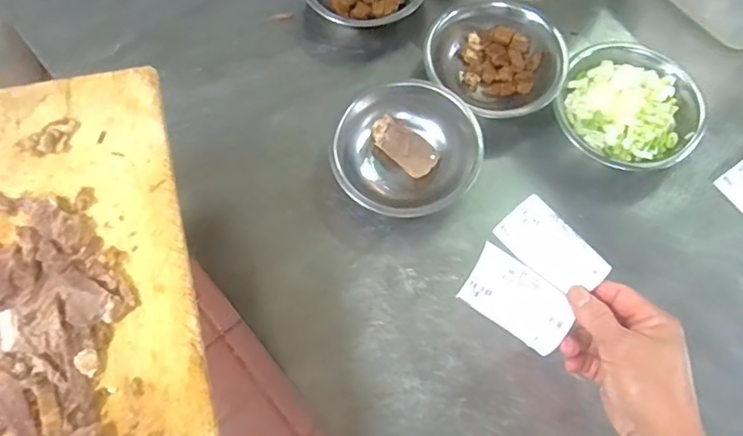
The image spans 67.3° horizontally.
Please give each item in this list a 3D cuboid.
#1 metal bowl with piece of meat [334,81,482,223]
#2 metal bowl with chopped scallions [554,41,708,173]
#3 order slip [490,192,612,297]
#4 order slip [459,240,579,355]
[{"bbox_3d":[0.032,-0.058,0.503,0.129,0.045,0.116,5,69,3],"label":"metal bowl with piece of meat"},{"bbox_3d":[0.236,-0.099,0.523,0.128,0.043,0.123,41,75,15],"label":"metal bowl with chopped scallions"},{"bbox_3d":[0.132,0.021,0.407,0.043,0.013,0.076,-40,73,-13],"label":"order slip"},{"bbox_3d":[0.104,0.058,0.398,0.077,0.010,0.045,34,92,4],"label":"order slip"}]

